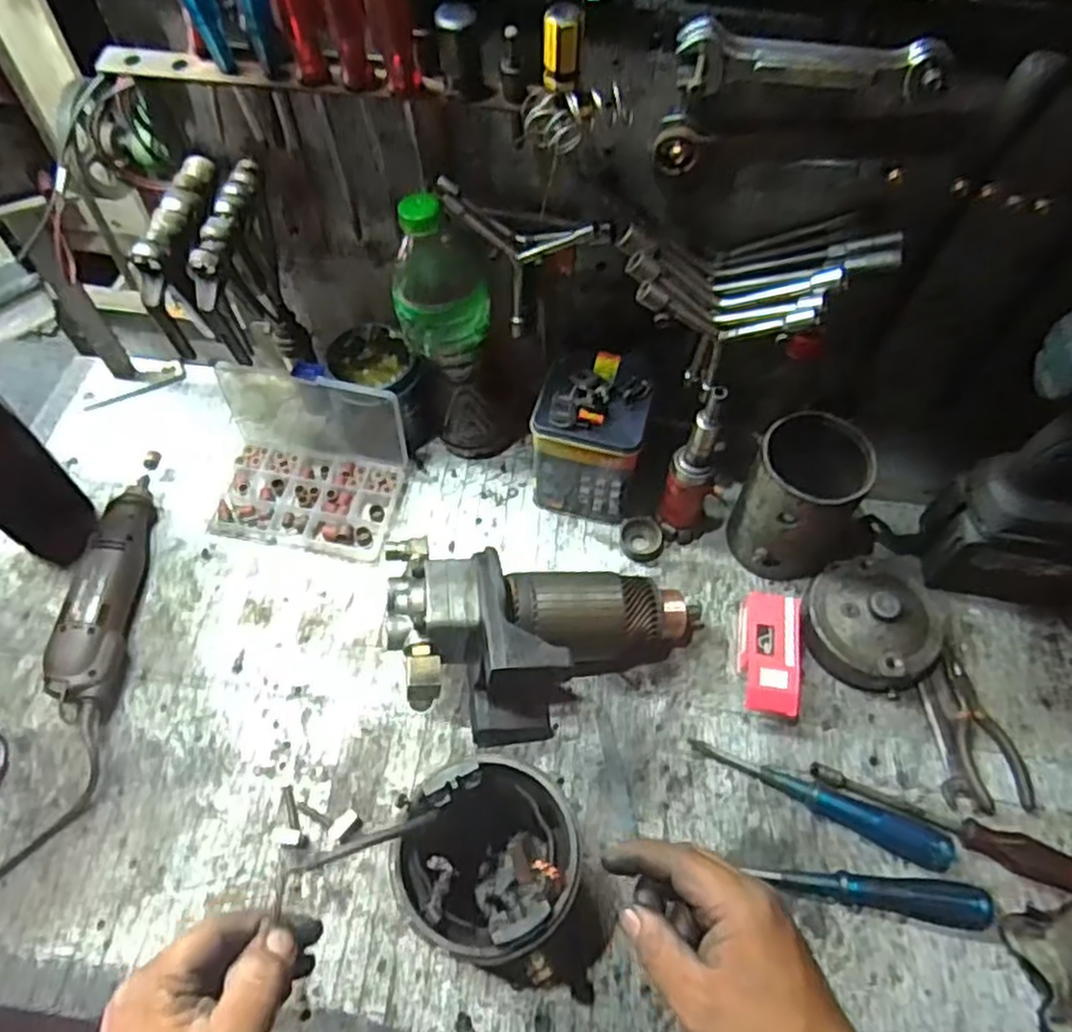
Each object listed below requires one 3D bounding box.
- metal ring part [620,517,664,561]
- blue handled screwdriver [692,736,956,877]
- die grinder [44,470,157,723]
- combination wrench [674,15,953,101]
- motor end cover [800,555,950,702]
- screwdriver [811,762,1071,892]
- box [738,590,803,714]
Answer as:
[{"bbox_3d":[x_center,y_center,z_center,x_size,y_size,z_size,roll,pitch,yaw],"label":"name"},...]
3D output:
[{"bbox_3d":[0.098,0.020,0.695,0.036,0.019,0.038,0,58,0],"label":"metal ring part"},{"bbox_3d":[0.219,0.213,0.575,0.197,0.020,0.027,24,61,14],"label":"blue handled screwdriver"},{"bbox_3d":[-0.373,0.062,0.655,0.049,0.047,0.226,-2,58,-1],"label":"die grinder"},{"bbox_3d":[0.164,-0.268,0.448,0.157,0.034,0.026,9,58,4],"label":"combination wrench"},{"bbox_3d":[0.287,0.089,0.636,0.108,0.056,0.113,-27,61,-16],"label":"motor end cover"},{"bbox_3d":[0.312,0.228,0.564,0.201,0.026,0.028,23,60,14],"label":"screwdriver"},{"bbox_3d":[0.193,0.117,0.625,0.047,0.044,0.101,8,58,3],"label":"box"}]

